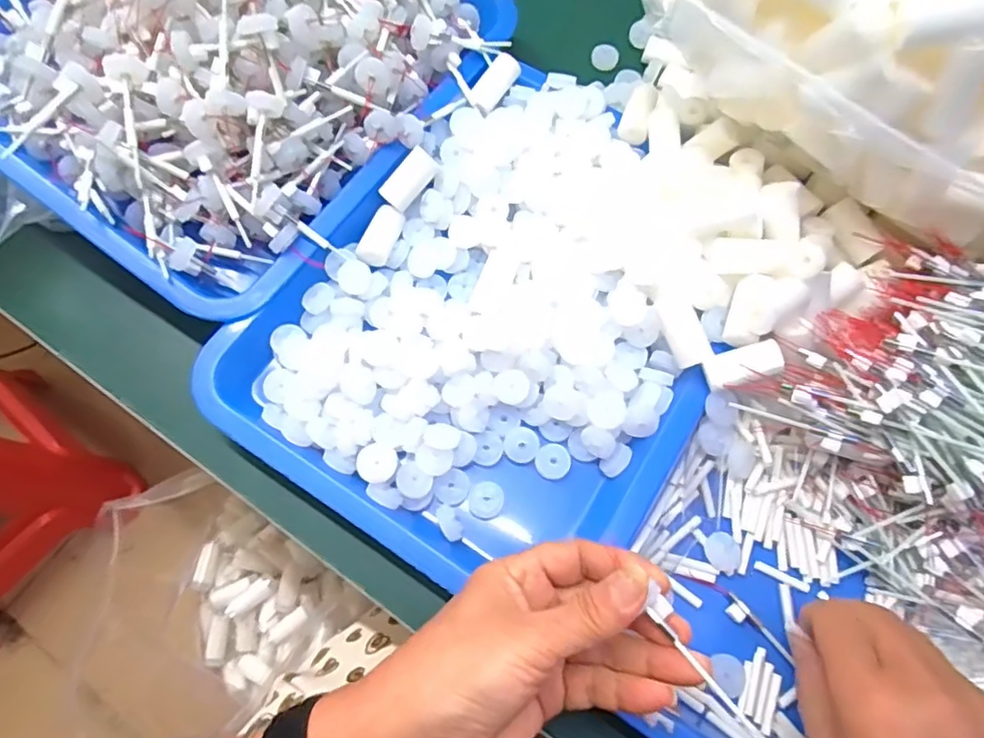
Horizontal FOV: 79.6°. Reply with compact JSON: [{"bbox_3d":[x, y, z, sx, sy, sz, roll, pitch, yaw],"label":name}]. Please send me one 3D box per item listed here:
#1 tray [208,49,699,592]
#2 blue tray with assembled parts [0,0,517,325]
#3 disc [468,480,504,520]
[{"bbox_3d":[0.016,-0.034,0.369,0.244,0.040,0.308,37,73,11],"label":"tray"},{"bbox_3d":[-0.160,-0.223,0.369,0.244,0.111,0.312,35,73,11],"label":"blue tray with assembled parts"},{"bbox_3d":[-0.003,0.076,0.340,0.019,0.006,0.020,0,70,-1],"label":"disc"}]

